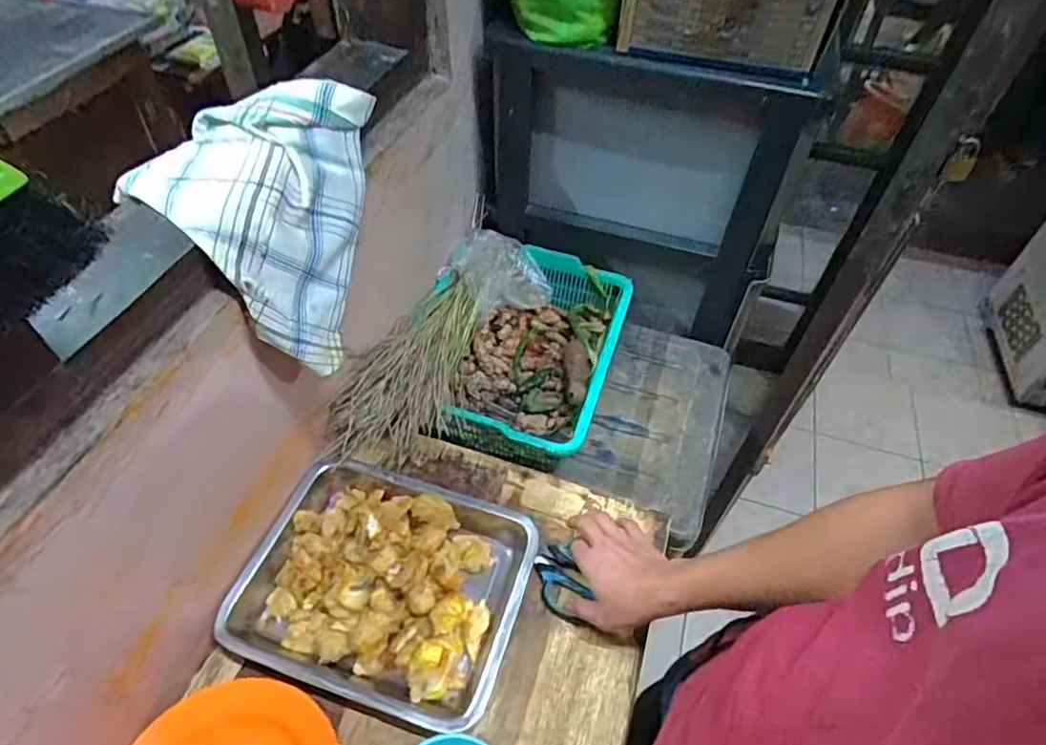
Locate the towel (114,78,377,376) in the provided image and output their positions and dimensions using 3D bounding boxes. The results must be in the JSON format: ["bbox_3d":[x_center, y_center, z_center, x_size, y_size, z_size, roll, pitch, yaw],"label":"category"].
[{"bbox_3d":[-0.278,-0.166,0.636,0.197,0.159,0.285,5,49,2],"label":"towel"}]

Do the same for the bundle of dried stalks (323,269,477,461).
[{"bbox_3d":[-0.141,-0.025,0.869,0.119,0.090,0.356,15,49,10],"label":"bundle of dried stalks"}]

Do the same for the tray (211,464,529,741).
[{"bbox_3d":[-0.154,0.232,0.683,0.300,0.049,0.242,15,49,10],"label":"tray"}]

